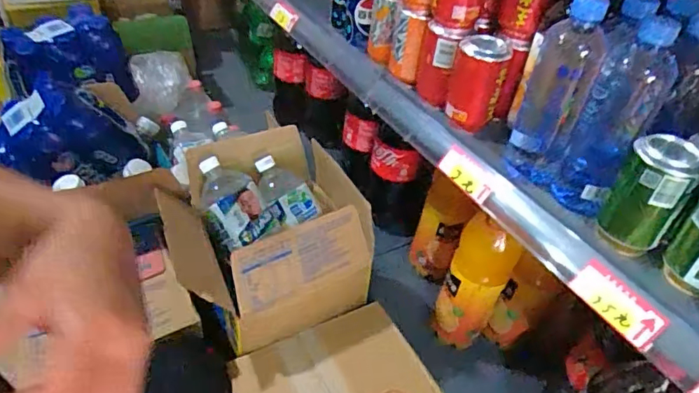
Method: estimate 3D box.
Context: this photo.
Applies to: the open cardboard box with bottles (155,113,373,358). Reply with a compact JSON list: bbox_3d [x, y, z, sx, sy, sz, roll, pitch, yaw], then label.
[{"bbox_3d":[-0.132,0.061,0.851,0.277,0.186,0.287,-15,44,-25],"label":"open cardboard box with bottles"}]

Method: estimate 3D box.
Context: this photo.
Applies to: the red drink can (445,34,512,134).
[{"bbox_3d":[0.159,-0.141,0.675,0.060,0.107,0.063,15,40,10],"label":"red drink can"}]

